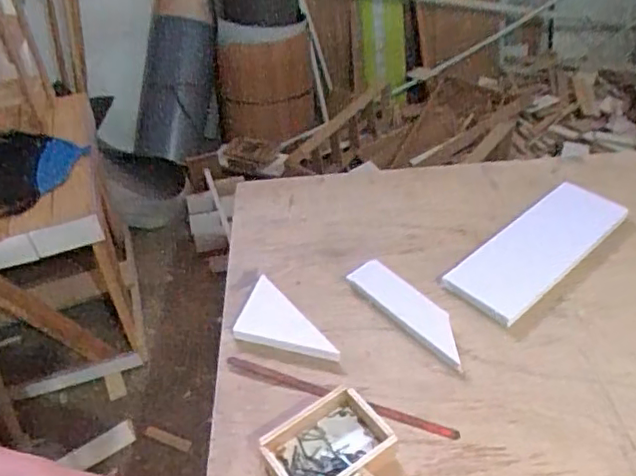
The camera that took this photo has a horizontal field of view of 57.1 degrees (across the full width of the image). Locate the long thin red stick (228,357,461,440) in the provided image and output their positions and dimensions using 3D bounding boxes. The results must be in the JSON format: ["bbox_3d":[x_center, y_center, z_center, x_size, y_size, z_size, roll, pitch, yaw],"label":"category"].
[{"bbox_3d":[0.023,0.203,0.750,0.313,0.011,0.016,13,46,21],"label":"long thin red stick"}]

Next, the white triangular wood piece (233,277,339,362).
[{"bbox_3d":[-0.063,0.125,0.814,0.089,0.012,0.189,-29,47,-22],"label":"white triangular wood piece"}]

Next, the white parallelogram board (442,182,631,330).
[{"bbox_3d":[0.341,0.013,0.900,0.320,0.023,0.113,-33,49,-26],"label":"white parallelogram board"}]

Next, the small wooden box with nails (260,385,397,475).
[{"bbox_3d":[0.013,0.238,0.666,0.129,0.048,0.097,-30,47,-23],"label":"small wooden box with nails"}]

